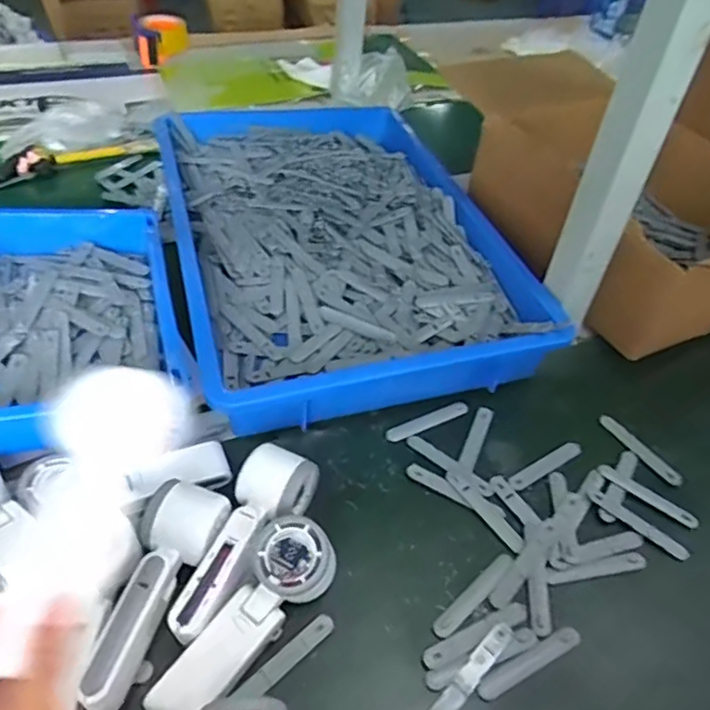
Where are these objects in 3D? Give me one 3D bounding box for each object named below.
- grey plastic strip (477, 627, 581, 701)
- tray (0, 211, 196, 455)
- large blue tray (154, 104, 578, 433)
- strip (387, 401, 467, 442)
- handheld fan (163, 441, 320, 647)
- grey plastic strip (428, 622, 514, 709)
[{"bbox_3d":[0.136,0.237,0.462,0.095,0.005,0.016,-19,50,-24],"label":"grey plastic strip"},{"bbox_3d":[-0.288,-0.047,0.587,0.212,0.057,0.307,-10,47,-17],"label":"tray"},{"bbox_3d":[-0.040,-0.161,0.784,0.379,0.086,0.581,-10,47,-16],"label":"large blue tray"},{"bbox_3d":[0.075,0.068,0.619,0.092,0.004,0.018,-19,49,-17],"label":"strip"},{"bbox_3d":[-0.093,0.147,0.484,0.058,0.044,0.166,22,46,14],"label":"handheld fan"},{"bbox_3d":[0.088,0.240,0.452,0.016,0.005,0.098,37,52,27],"label":"grey plastic strip"}]

